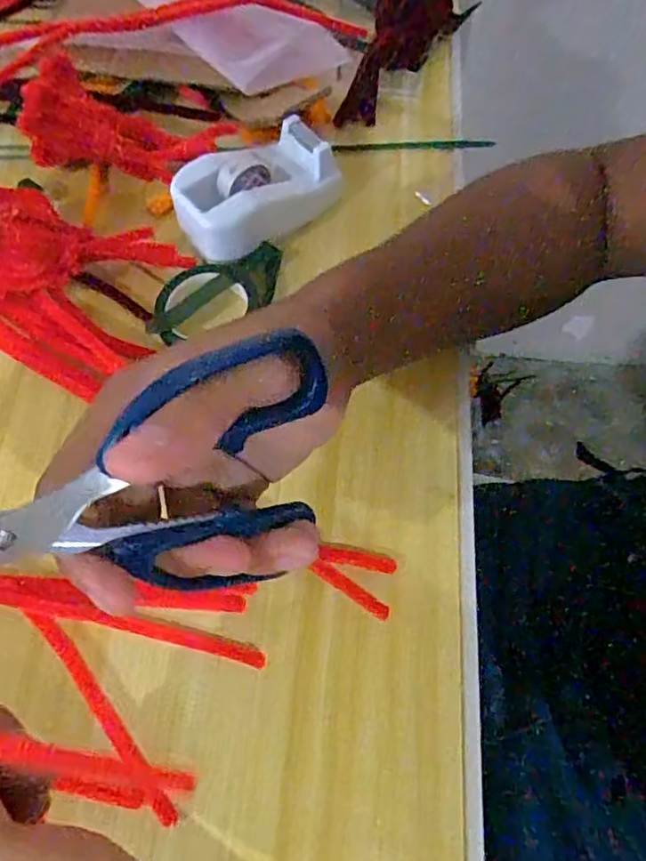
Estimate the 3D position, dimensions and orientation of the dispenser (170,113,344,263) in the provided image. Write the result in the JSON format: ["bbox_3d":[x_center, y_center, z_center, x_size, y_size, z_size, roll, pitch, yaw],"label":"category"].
[{"bbox_3d":[-0.038,-0.146,0.369,0.103,0.035,0.056,-38,72,-16],"label":"dispenser"}]

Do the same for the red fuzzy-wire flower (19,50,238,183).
[{"bbox_3d":[-0.123,-0.188,0.385,0.121,0.058,0.029,9,66,-11],"label":"red fuzzy-wire flower"}]

